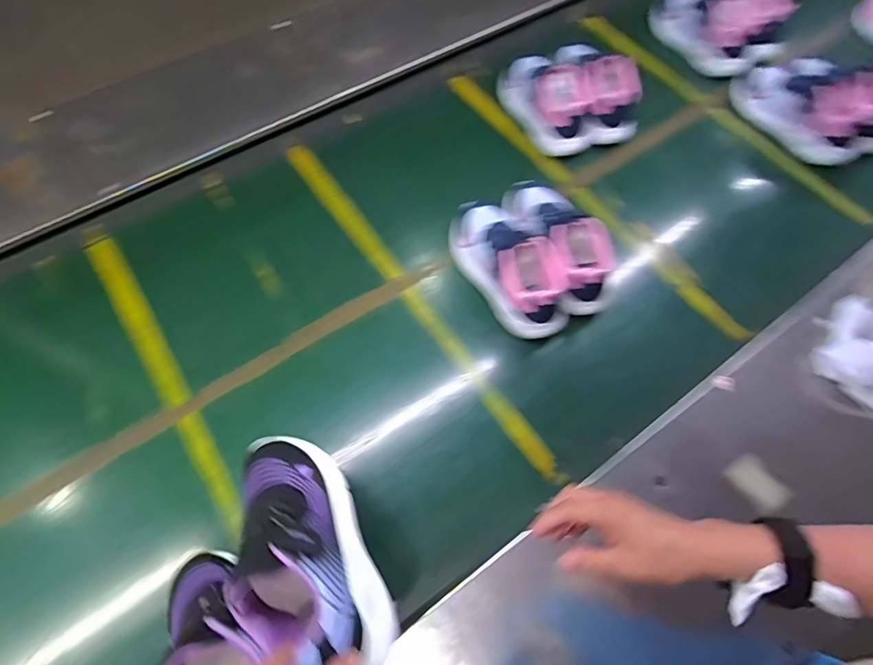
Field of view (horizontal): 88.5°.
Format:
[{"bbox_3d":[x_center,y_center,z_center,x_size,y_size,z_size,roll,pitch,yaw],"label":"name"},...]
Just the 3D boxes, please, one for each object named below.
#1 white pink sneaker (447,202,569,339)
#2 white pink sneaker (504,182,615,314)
[{"bbox_3d":[0.108,-0.108,0.659,0.095,0.092,0.239,-28,70,-13],"label":"white pink sneaker"},{"bbox_3d":[0.188,-0.147,0.677,0.088,0.097,0.244,-16,68,-9],"label":"white pink sneaker"}]

